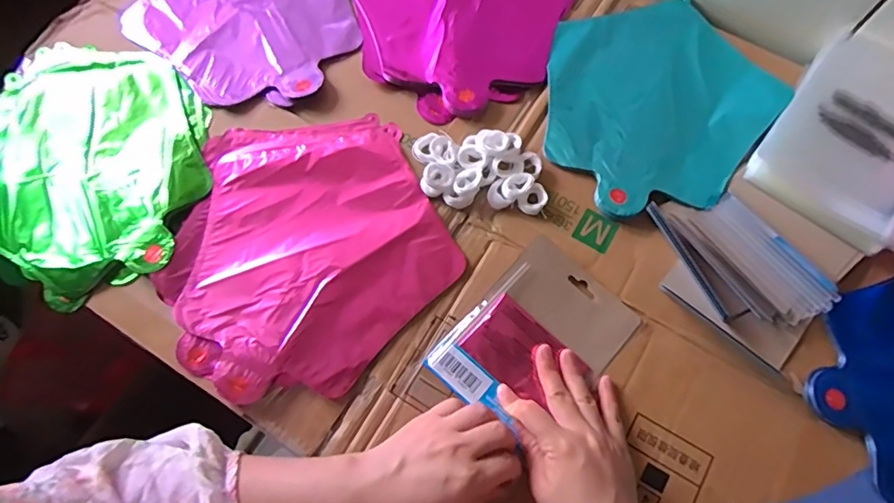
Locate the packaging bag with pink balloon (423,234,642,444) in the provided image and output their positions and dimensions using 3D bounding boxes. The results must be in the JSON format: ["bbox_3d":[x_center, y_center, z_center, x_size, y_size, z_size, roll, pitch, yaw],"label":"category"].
[{"bbox_3d":[0.074,0.073,0.443,0.113,0.019,0.152,42,75,14],"label":"packaging bag with pink balloon"}]

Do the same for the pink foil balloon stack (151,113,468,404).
[{"bbox_3d":[-0.127,-0.007,0.466,0.236,0.012,0.246,-26,72,-10],"label":"pink foil balloon stack"}]

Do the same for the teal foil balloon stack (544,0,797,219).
[{"bbox_3d":[0.196,-0.150,0.515,0.210,0.014,0.244,38,74,12],"label":"teal foil balloon stack"}]

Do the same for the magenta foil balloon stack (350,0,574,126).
[{"bbox_3d":[0.019,-0.258,0.553,0.234,0.011,0.234,-28,72,-10],"label":"magenta foil balloon stack"}]

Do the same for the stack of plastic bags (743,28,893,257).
[{"bbox_3d":[0.376,-0.109,0.485,0.130,0.029,0.202,35,73,12],"label":"stack of plastic bags"}]

